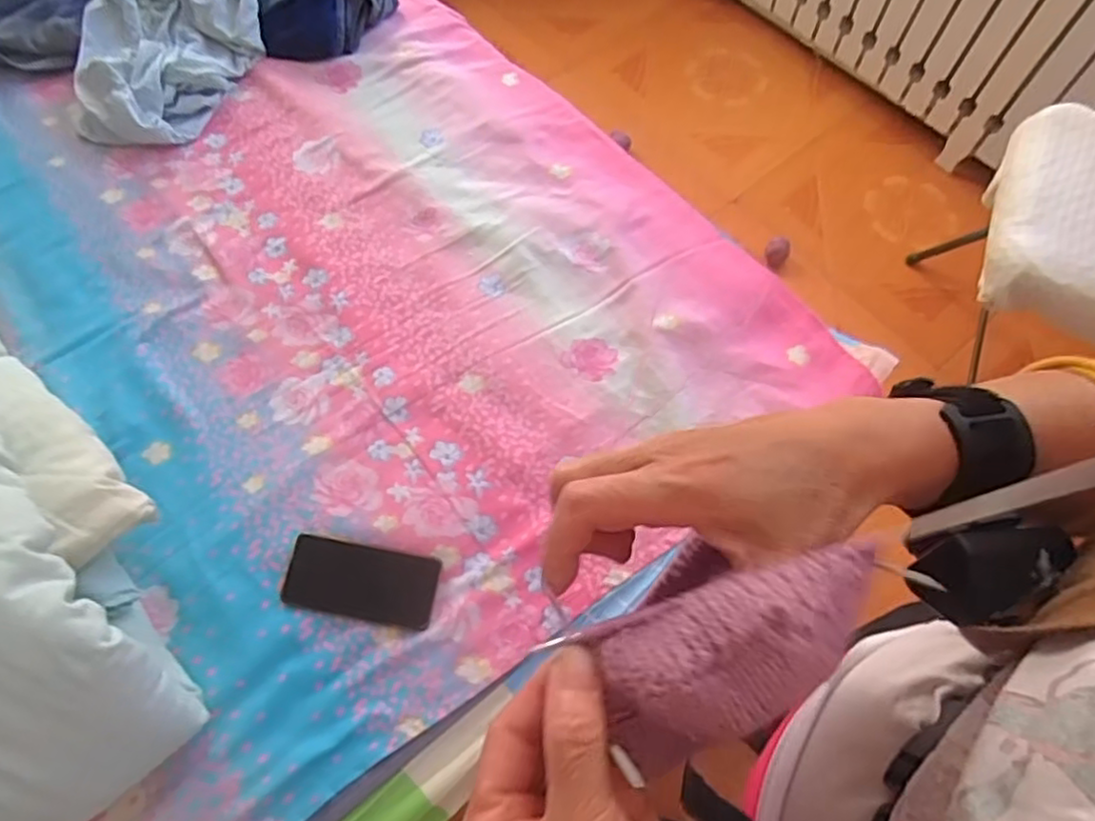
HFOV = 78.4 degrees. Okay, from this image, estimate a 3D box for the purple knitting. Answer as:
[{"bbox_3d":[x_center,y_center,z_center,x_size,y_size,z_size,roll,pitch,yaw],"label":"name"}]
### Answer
[{"bbox_3d":[0.061,0.072,0.226,0.101,0.033,0.055,-37,69,-17],"label":"purple knitting"}]

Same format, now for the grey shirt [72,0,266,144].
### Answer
[{"bbox_3d":[-0.588,-0.599,1.047,0.267,0.103,0.395,0,66,0],"label":"grey shirt"}]

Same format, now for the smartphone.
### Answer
[{"bbox_3d":[-0.203,0.187,0.735,0.160,0.004,0.077,12,73,-2],"label":"smartphone"}]

